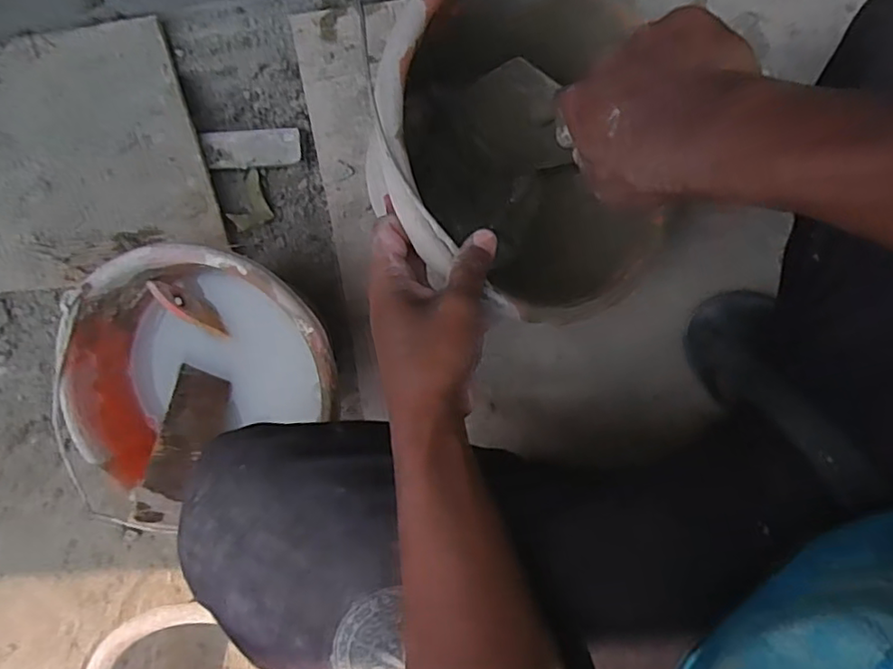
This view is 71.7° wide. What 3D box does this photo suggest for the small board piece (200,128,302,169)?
[{"bbox_3d":[-0.193,-0.186,0.619,0.096,0.014,0.035,-2,97,4],"label":"small board piece"}]

